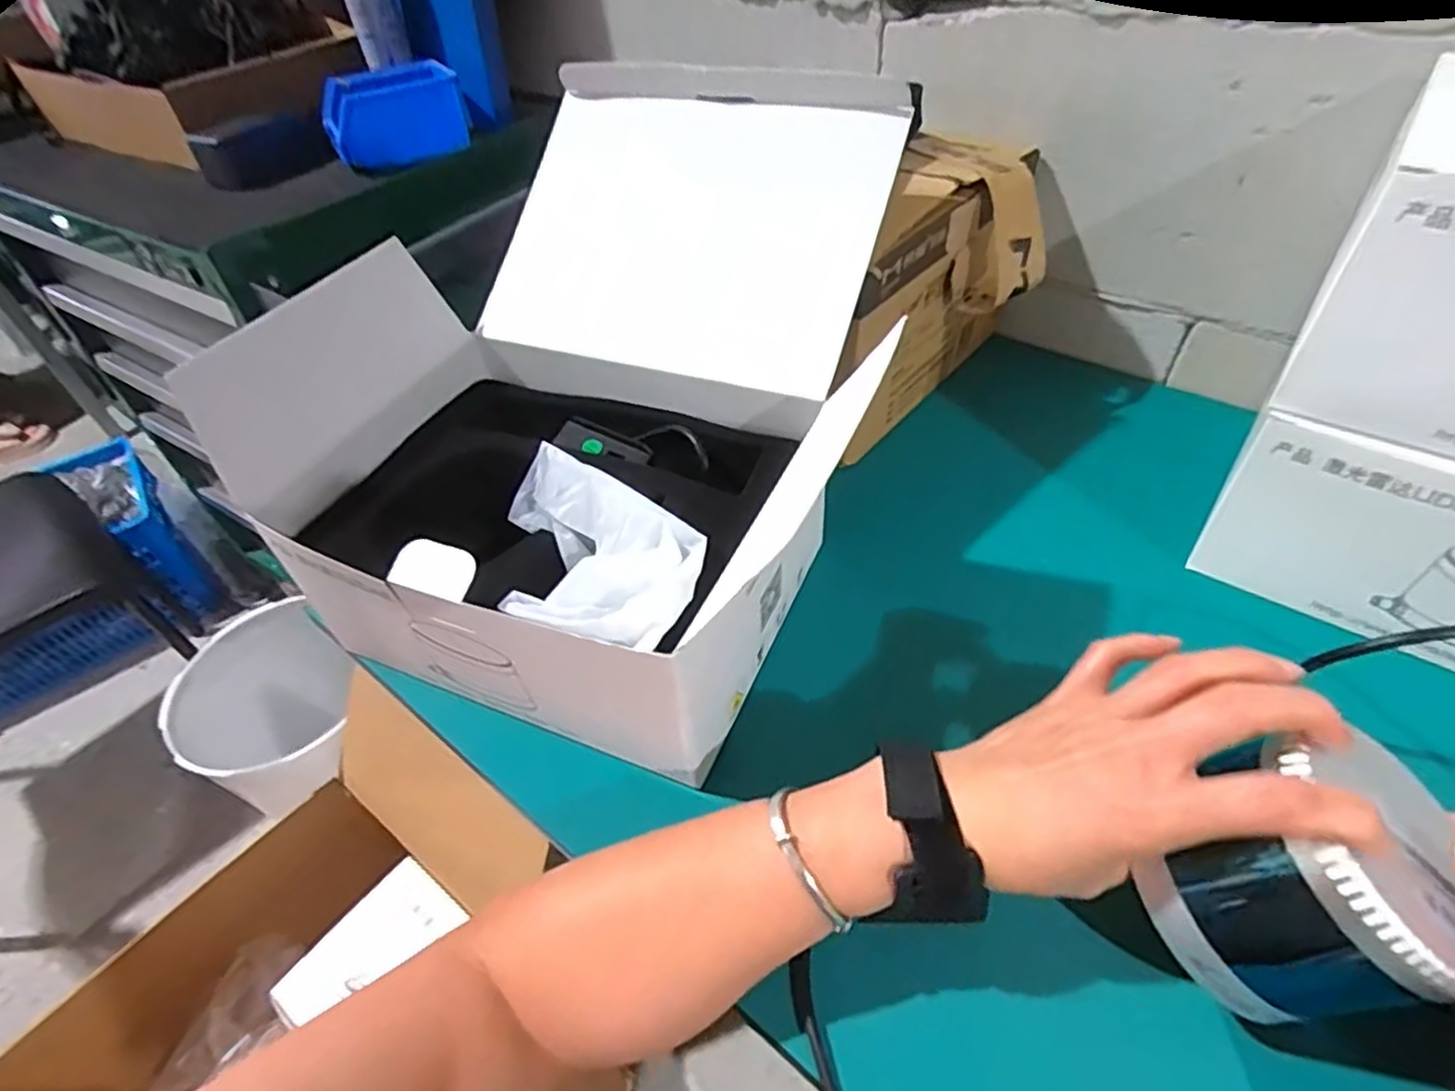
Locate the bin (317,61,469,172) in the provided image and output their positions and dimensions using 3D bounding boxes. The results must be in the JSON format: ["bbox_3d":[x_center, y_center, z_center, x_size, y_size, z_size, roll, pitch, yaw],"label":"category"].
[{"bbox_3d":[-0.357,-0.453,0.772,0.139,0.080,0.067,-33,52,-24],"label":"bin"}]

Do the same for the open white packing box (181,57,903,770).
[{"bbox_3d":[-0.086,-0.103,0.461,0.309,0.233,0.352,17,50,20],"label":"open white packing box"}]

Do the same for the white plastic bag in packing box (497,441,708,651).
[{"bbox_3d":[-0.077,0.009,0.391,0.144,0.046,0.097,23,52,25],"label":"white plastic bag in packing box"}]

